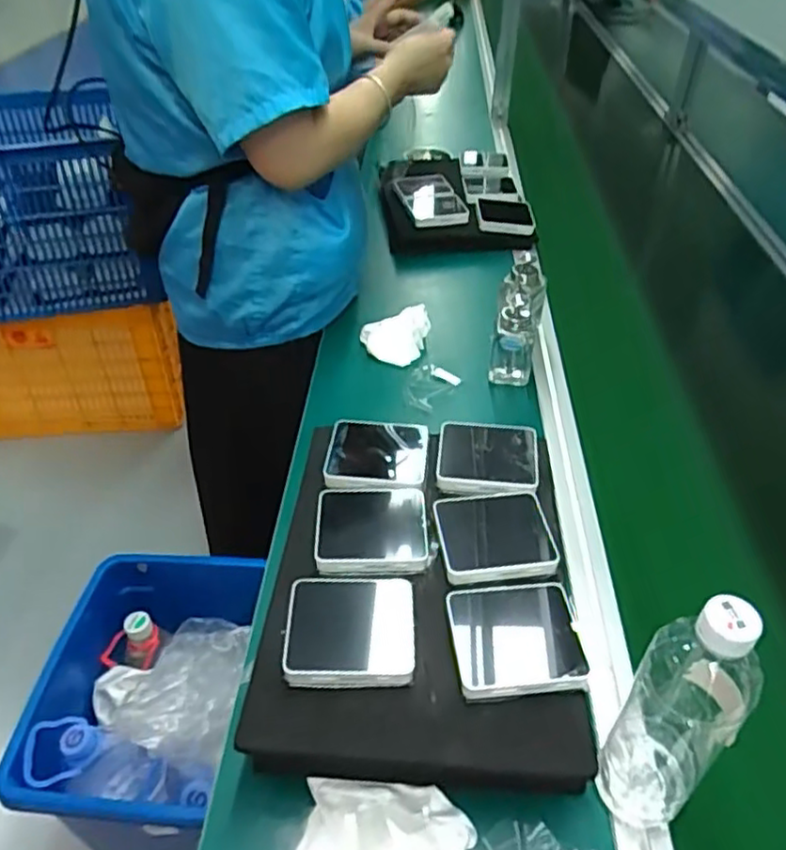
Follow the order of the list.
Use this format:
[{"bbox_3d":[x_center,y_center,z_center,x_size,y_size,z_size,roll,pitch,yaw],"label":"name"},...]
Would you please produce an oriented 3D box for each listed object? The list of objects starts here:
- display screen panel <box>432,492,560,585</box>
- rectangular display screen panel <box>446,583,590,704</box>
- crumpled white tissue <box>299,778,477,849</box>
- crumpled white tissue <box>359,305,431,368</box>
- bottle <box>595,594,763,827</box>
[{"bbox_3d":[0.091,0.099,0.606,0.097,0.020,0.093,-3,42,-4],"label":"display screen panel"},{"bbox_3d":[0.095,0.165,0.530,0.093,0.022,0.092,-4,42,-5],"label":"rectangular display screen panel"},{"bbox_3d":[-0.006,0.294,0.479,0.119,0.010,0.079,2,41,1],"label":"crumpled white tissue"},{"bbox_3d":[0.008,-0.121,0.945,0.098,0.048,0.062,-7,42,-9],"label":"crumpled white tissue"},{"bbox_3d":[0.187,0.188,0.444,0.062,0.225,0.063,32,50,31],"label":"bottle"}]

